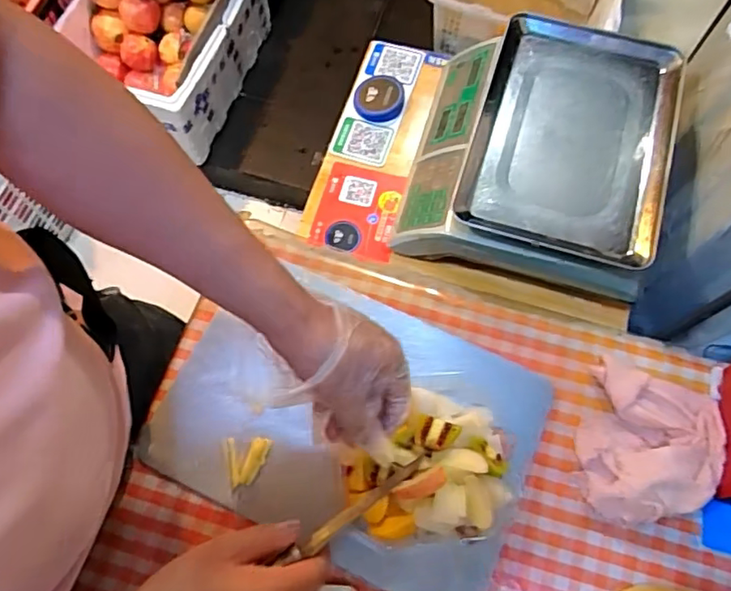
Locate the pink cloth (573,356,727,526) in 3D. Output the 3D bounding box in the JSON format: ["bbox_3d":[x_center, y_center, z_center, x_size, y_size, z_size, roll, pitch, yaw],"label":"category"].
[{"bbox_3d":[0.264,0.140,0.532,0.119,0.036,0.141,17,70,6],"label":"pink cloth"}]

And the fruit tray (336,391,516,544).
[{"bbox_3d":[0.056,0.152,0.509,0.145,0.058,0.123,-1,69,-1],"label":"fruit tray"}]

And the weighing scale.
[{"bbox_3d":[0.232,-0.205,0.780,0.308,0.104,0.358,15,70,6],"label":"weighing scale"}]

